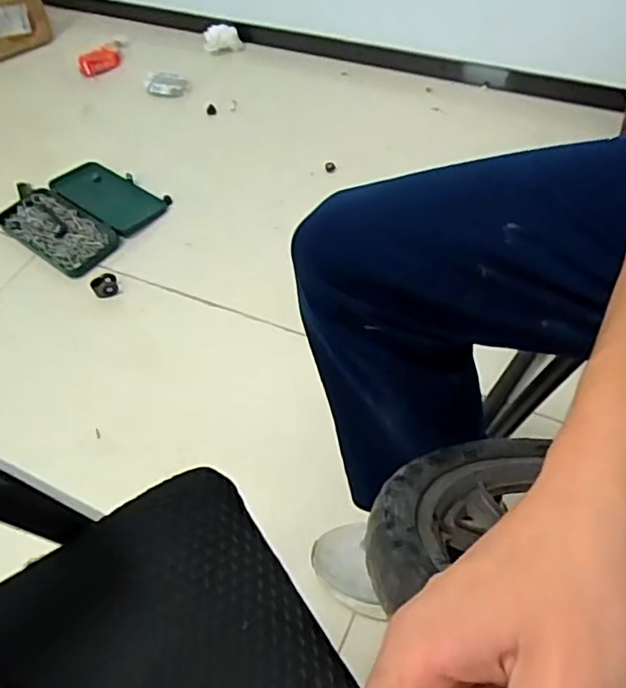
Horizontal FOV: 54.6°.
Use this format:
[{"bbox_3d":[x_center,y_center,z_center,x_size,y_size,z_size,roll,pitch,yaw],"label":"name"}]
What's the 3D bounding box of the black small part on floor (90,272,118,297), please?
[{"bbox_3d":[-0.362,-0.102,1.055,0.042,0.019,0.038,-21,56,-12],"label":"black small part on floor"}]

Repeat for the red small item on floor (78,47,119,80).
[{"bbox_3d":[-0.512,-0.676,1.450,0.100,0.043,0.060,-21,56,-12],"label":"red small item on floor"}]

